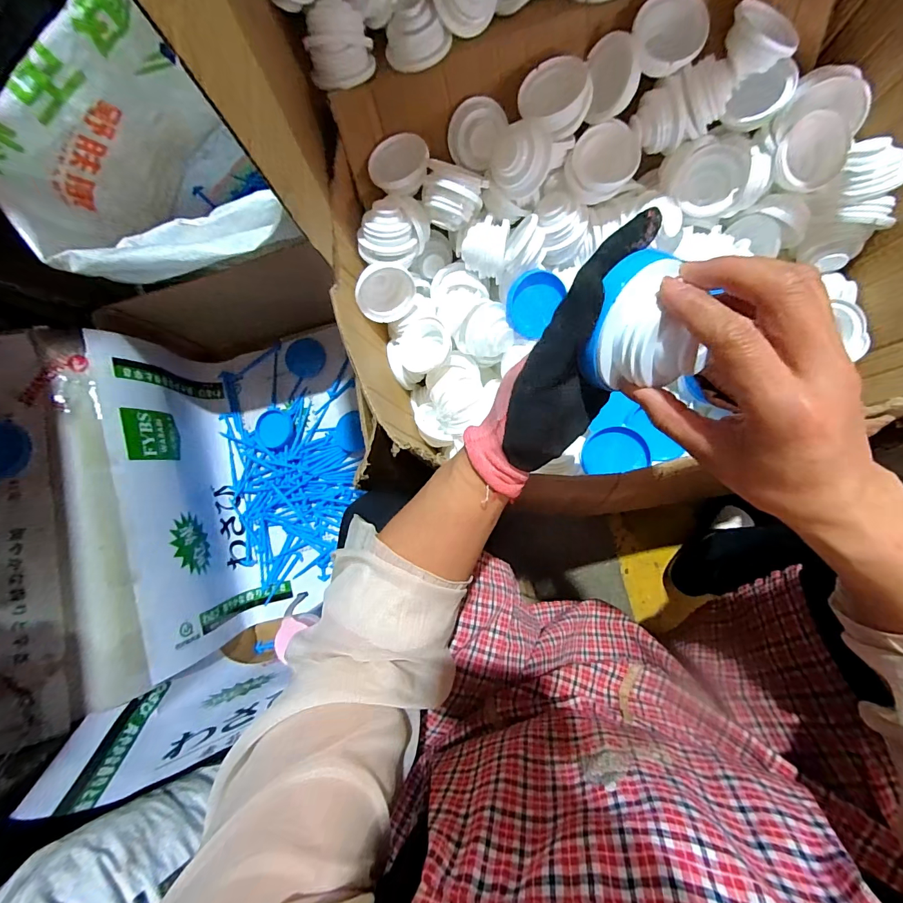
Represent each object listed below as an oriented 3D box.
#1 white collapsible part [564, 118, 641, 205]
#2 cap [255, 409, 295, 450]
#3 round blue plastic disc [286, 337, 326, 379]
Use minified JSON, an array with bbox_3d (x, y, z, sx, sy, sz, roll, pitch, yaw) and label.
[{"bbox_3d":[0.178,-0.340,0.471,0.080,0.027,0.073,-13,114,15],"label":"white collapsible part"},{"bbox_3d":[-0.366,-0.045,0.819,0.086,0.012,0.080,-1,85,8],"label":"cap"},{"bbox_3d":[-0.305,-0.196,0.836,0.078,0.006,0.079,-6,103,-24],"label":"round blue plastic disc"}]

